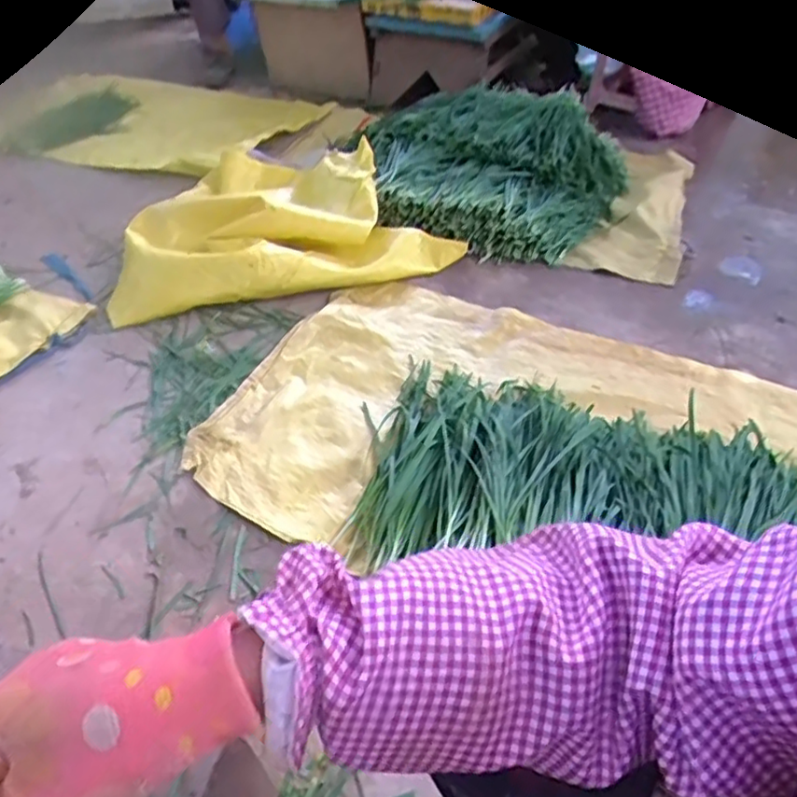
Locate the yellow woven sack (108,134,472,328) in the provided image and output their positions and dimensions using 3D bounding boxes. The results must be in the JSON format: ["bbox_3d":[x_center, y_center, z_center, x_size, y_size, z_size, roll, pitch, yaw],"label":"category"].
[{"bbox_3d":[-0.233,-0.380,1.357,0.648,0.121,0.485,-9,44,-6],"label":"yellow woven sack"}]

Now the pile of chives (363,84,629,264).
[{"bbox_3d":[0.204,-0.496,1.434,0.536,0.178,0.413,11,46,11],"label":"pile of chives"}]

